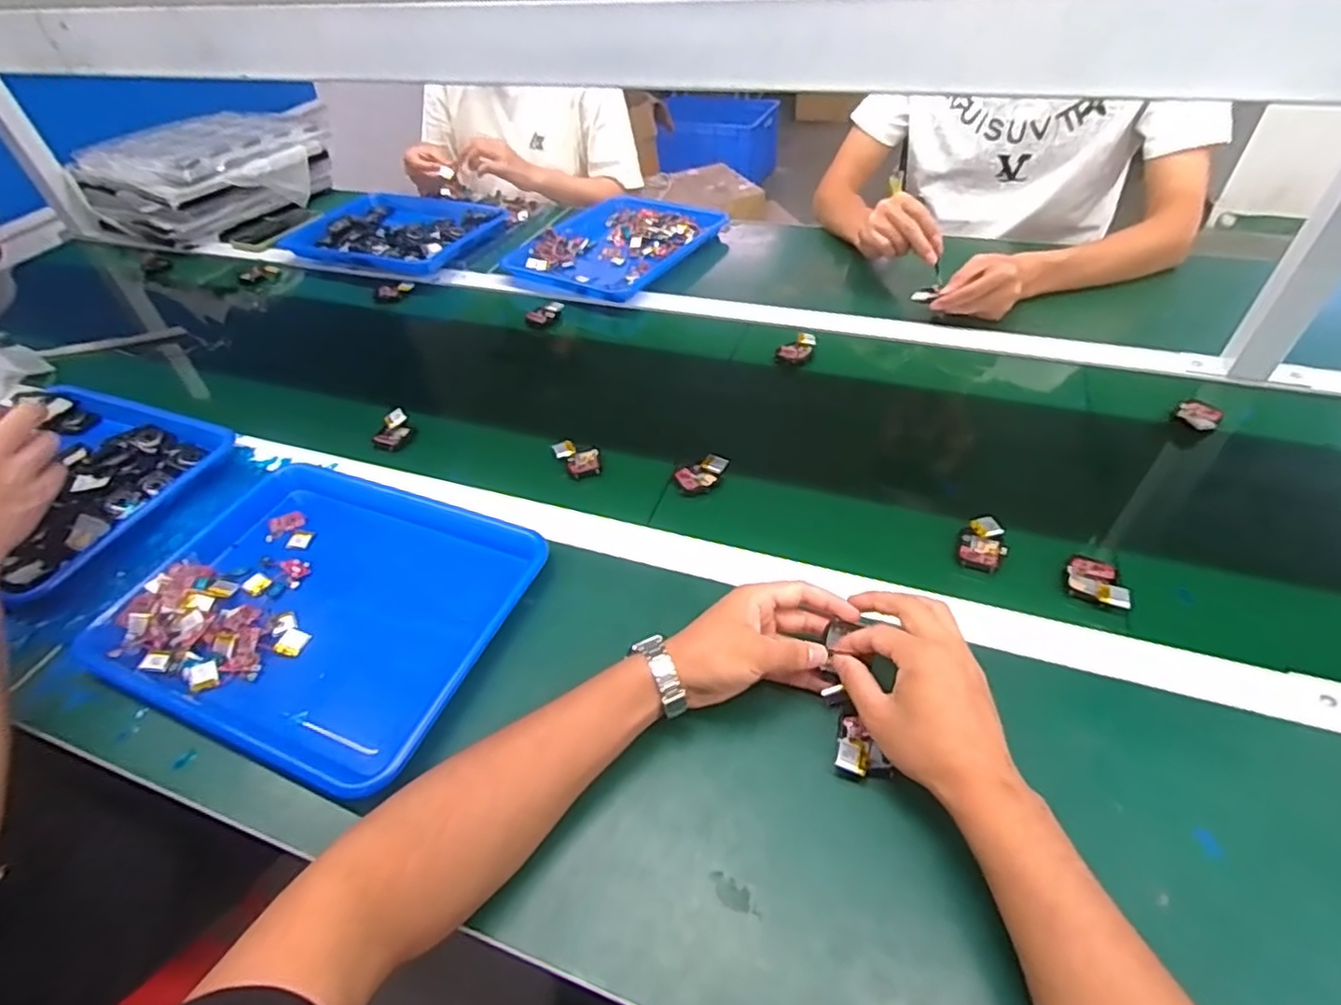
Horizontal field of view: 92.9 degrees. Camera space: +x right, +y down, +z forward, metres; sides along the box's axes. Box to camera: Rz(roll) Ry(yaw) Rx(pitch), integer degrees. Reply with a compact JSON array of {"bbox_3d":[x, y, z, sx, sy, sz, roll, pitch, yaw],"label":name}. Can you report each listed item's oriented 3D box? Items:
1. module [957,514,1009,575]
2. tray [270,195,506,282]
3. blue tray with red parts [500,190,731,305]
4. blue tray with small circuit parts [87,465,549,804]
[{"bbox_3d":[0.278,0.036,0.566,0.037,0.017,0.050,17,49,21],"label":"module"},{"bbox_3d":[-0.472,-0.487,1.131,0.346,0.049,0.282,18,50,21],"label":"tray"},{"bbox_3d":[-0.094,-0.427,1.040,0.262,0.034,0.308,22,51,24],"label":"blue tray with red parts"},{"bbox_3d":[-0.299,0.086,0.562,0.331,0.036,0.252,15,48,18],"label":"blue tray with small circuit parts"}]

